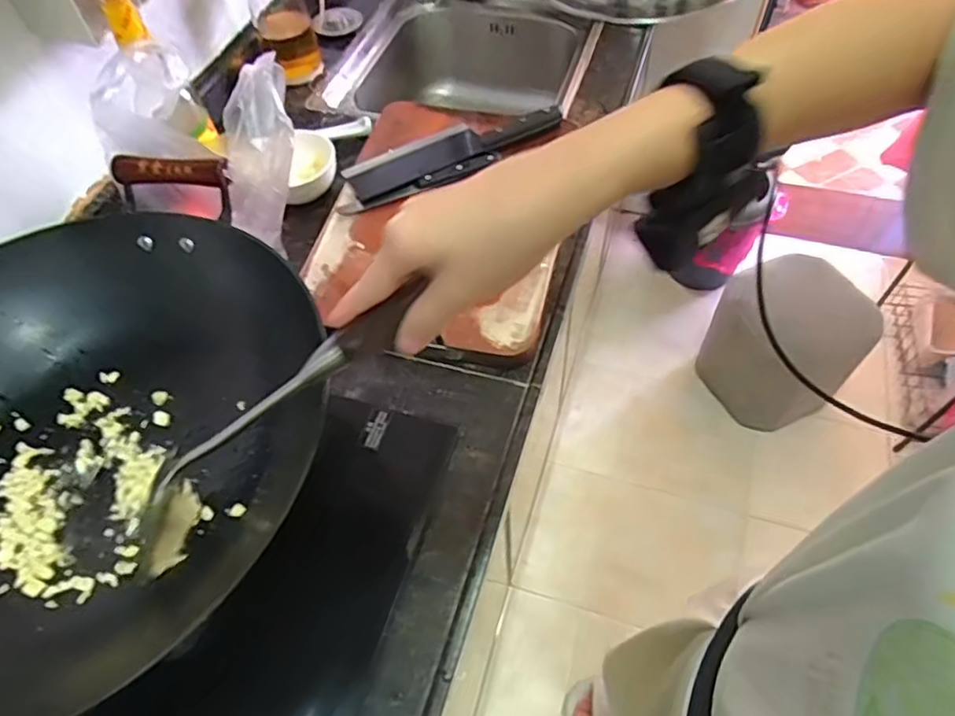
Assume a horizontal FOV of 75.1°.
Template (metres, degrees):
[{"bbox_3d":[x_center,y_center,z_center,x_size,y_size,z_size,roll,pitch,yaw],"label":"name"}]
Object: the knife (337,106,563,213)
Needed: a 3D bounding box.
[{"bbox_3d":[-0.041,-0.272,0.812,0.306,0.028,0.092,-28,59,-14],"label":"knife"}]

